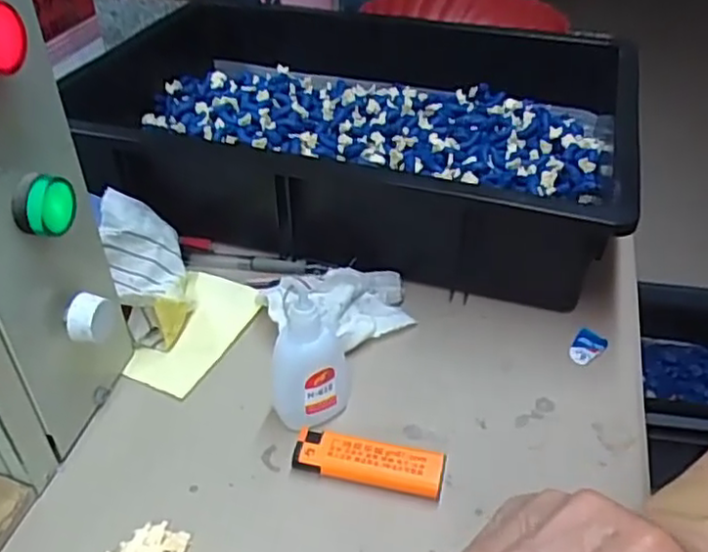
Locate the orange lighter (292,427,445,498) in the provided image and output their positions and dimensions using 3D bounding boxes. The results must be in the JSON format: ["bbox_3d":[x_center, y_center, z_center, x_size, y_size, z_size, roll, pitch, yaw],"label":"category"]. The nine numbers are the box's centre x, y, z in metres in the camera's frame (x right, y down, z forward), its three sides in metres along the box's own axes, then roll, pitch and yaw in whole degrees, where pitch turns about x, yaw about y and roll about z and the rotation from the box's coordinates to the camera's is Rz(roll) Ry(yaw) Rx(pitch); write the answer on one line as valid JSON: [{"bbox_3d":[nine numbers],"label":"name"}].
[{"bbox_3d":[0.008,0.099,0.365,0.079,0.014,0.021,11,38,7],"label":"orange lighter"}]

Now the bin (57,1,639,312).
[{"bbox_3d":[0.015,-0.137,0.590,0.420,0.110,0.325,15,41,17],"label":"bin"}]

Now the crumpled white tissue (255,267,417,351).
[{"bbox_3d":[-0.010,0.019,0.454,0.096,0.026,0.063,-5,39,-14],"label":"crumpled white tissue"}]

